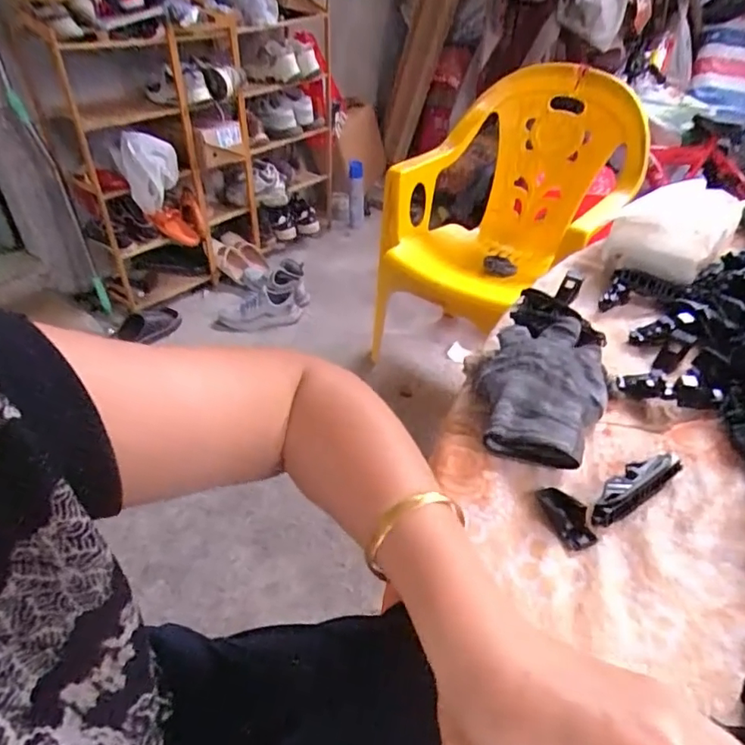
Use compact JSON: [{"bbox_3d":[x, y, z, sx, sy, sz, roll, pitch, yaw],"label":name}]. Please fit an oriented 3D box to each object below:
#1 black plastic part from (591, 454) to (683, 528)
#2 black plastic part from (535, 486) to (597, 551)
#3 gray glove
[{"bbox_3d":[0.164,0.072,0.338,0.077,0.016,0.021,-22,44,-24],"label":"black plastic part"},{"bbox_3d":[0.117,0.086,0.325,0.019,0.012,0.042,-13,41,-15],"label":"black plastic part"},{"bbox_3d":[0.128,0.008,0.405,0.090,0.032,0.138,10,40,13],"label":"gray glove"}]

